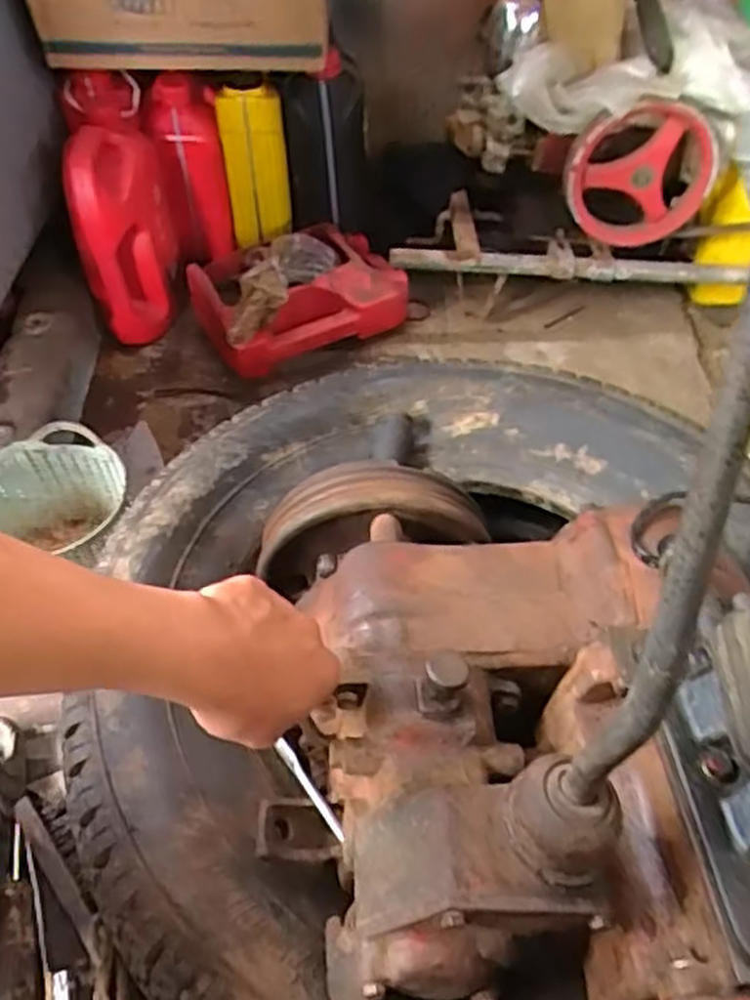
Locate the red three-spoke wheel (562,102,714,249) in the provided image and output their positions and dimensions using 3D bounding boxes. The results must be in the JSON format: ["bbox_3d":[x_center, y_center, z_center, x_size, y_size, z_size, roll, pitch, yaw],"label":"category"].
[{"bbox_3d":[0.310,-0.385,0.919,0.162,0.172,0.036,-1,51,1],"label":"red three-spoke wheel"}]

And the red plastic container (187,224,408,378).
[{"bbox_3d":[-0.115,-0.296,1.106,0.277,0.126,0.193,-21,53,-15],"label":"red plastic container"}]

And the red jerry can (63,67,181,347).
[{"bbox_3d":[-0.354,-0.393,1.074,0.134,0.323,0.150,-16,52,-10],"label":"red jerry can"}]

